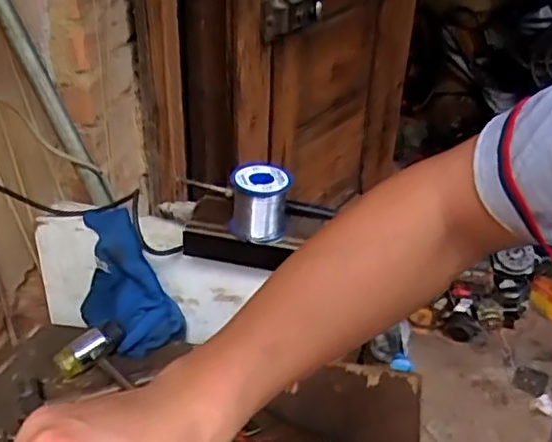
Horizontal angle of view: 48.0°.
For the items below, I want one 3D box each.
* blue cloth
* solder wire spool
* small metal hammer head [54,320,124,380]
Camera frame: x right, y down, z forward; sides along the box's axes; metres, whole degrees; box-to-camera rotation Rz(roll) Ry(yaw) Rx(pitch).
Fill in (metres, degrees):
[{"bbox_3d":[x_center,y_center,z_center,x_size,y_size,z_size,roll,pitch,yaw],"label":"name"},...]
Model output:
[{"bbox_3d":[-0.179,0.069,0.732,0.080,0.122,0.136,-28,43,-37],"label":"blue cloth"},{"bbox_3d":[-0.016,-0.018,0.659,0.060,0.070,0.060,1,33,-1],"label":"solder wire spool"},{"bbox_3d":[-0.210,0.141,0.696,0.078,0.028,0.035,-35,46,-23],"label":"small metal hammer head"}]

